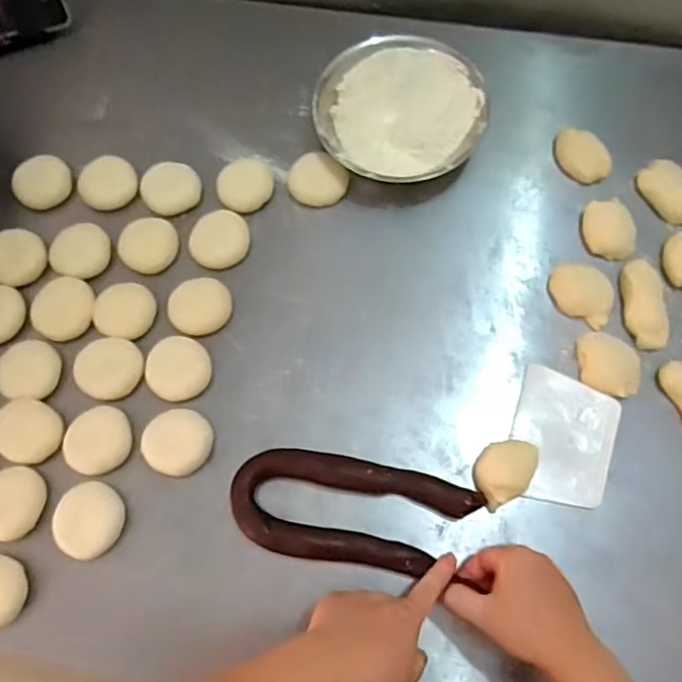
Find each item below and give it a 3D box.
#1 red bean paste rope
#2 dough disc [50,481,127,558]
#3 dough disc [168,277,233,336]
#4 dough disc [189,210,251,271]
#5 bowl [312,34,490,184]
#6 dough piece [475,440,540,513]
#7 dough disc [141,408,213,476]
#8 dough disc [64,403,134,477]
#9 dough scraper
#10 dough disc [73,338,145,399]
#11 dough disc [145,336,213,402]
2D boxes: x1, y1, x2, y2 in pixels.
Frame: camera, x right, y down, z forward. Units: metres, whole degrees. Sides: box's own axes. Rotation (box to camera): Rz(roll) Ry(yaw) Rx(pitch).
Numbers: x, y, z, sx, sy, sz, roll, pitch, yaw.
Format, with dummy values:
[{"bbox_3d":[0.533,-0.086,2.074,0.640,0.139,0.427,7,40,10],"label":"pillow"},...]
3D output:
[{"bbox_3d":[0.011,0.157,0.553,0.223,0.016,0.092,9,70,5],"label":"red bean paste rope"},{"bbox_3d":[-0.238,0.167,0.562,0.060,0.010,0.065,0,70,1],"label":"dough disc"},{"bbox_3d":[-0.147,-0.037,0.626,0.063,0.018,0.056,-27,72,-7],"label":"dough disc"},{"bbox_3d":[-0.132,-0.111,0.657,0.061,0.010,0.068,5,71,4],"label":"dough disc"},{"bbox_3d":[0.067,-0.255,0.685,0.184,0.059,0.173,-1,71,2],"label":"bowl"},{"bbox_3d":[0.155,0.120,0.563,0.063,0.024,0.050,-29,72,-8],"label":"dough piece"},{"bbox_3d":[-0.160,0.097,0.584,0.065,0.007,0.062,-1,71,2],"label":"dough disc"},{"bbox_3d":[-0.238,0.097,0.587,0.061,0.006,0.066,-1,71,2],"label":"dough disc"},{"bbox_3d":[0.216,0.094,0.583,0.093,0.004,0.126,14,72,15],"label":"dough scraper"},{"bbox_3d":[-0.237,0.025,0.609,0.068,0.015,0.063,-1,71,2],"label":"dough disc"},{"bbox_3d":[-0.166,0.028,0.611,0.064,0.011,0.064,-1,71,2],"label":"dough disc"}]

